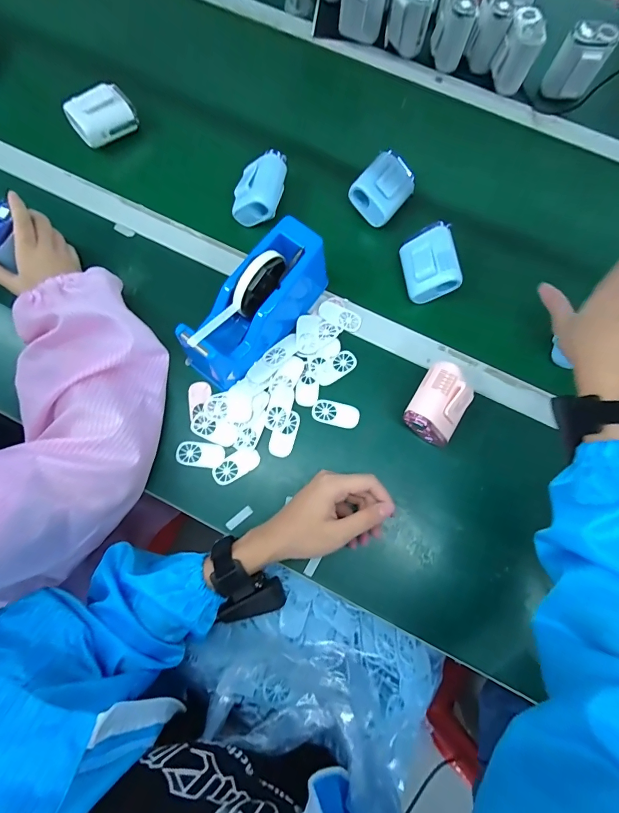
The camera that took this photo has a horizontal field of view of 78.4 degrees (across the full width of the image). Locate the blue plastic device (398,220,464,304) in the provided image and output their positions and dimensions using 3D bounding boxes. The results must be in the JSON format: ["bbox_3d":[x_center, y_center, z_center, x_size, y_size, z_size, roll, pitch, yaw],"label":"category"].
[{"bbox_3d":[0.157,-0.187,0.496,0.069,0.039,0.082,-21,73,31],"label":"blue plastic device"}]

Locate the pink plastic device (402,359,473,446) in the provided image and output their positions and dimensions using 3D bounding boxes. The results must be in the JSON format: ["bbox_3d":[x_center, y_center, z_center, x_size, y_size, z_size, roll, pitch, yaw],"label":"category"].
[{"bbox_3d":[0.152,-0.001,0.450,0.060,0.055,0.080,29,78,8],"label":"pink plastic device"}]

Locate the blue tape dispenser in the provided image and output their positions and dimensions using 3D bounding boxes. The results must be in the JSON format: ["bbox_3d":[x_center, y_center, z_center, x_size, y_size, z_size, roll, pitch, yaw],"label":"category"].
[{"bbox_3d":[-0.063,-0.120,0.454,0.071,0.105,0.192,41,80,10],"label":"blue tape dispenser"}]

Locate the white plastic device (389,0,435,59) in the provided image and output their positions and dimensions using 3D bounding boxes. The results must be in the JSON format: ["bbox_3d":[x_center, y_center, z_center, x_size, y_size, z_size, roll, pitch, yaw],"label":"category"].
[{"bbox_3d":[0.158,-0.613,0.598,0.060,0.087,0.049,13,77,4],"label":"white plastic device"}]

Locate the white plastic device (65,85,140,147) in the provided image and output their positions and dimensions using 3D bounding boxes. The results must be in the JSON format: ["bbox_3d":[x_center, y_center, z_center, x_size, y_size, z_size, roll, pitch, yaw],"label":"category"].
[{"bbox_3d":[-0.299,-0.419,0.547,0.086,0.048,0.051,-41,79,-9],"label":"white plastic device"}]

